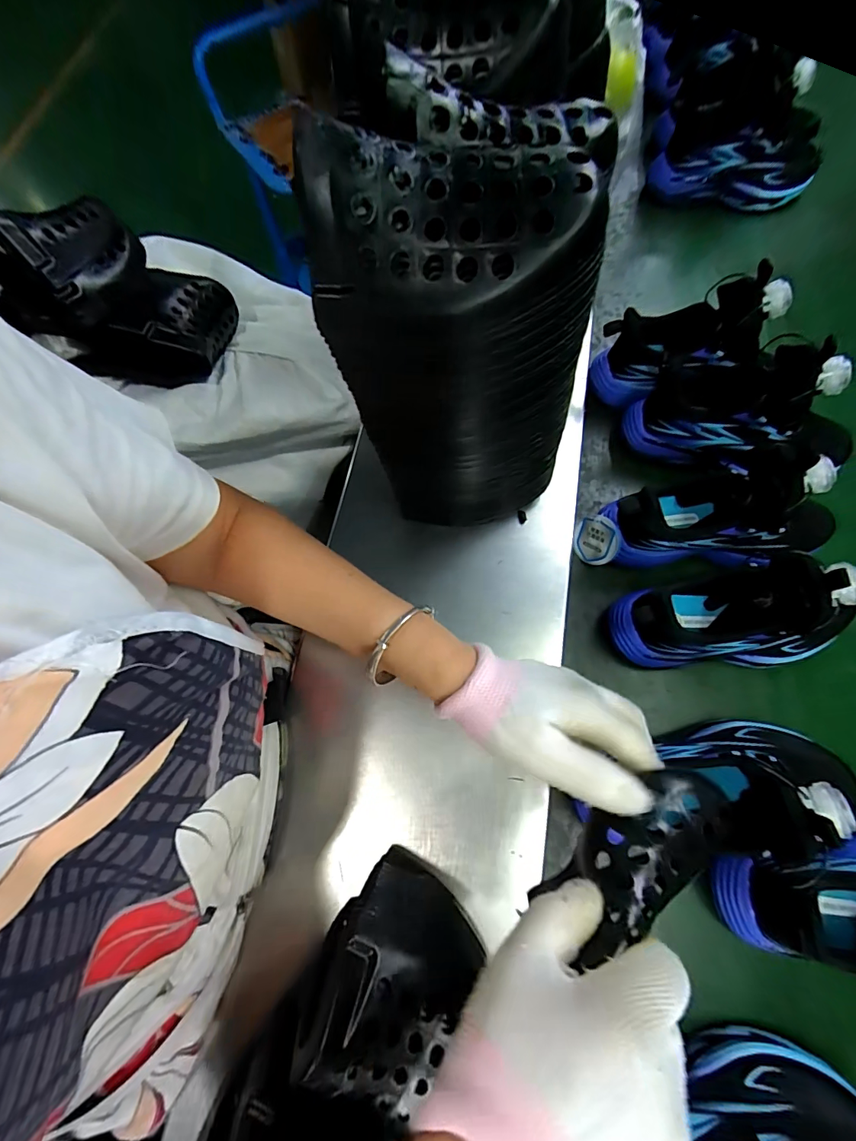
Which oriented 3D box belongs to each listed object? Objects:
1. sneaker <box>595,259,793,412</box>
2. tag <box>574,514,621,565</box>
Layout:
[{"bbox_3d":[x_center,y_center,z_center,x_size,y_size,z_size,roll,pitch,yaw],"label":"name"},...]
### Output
[{"bbox_3d":[0.250,-0.234,0.428,0.171,0.064,0.067,-15,68,32],"label":"sneaker"},{"bbox_3d":[0.166,-0.029,0.423,0.006,0.044,0.047,-17,104,-44],"label":"tag"}]

